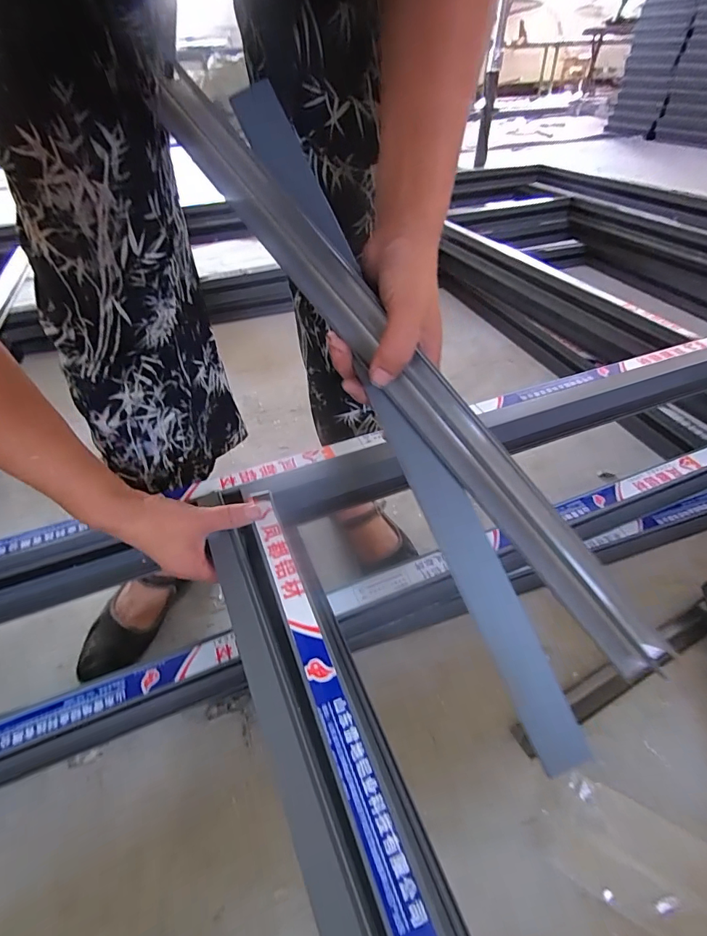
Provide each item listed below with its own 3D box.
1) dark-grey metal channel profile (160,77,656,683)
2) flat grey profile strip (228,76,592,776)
[{"bbox_3d":[0.035,-0.077,0.328,0.034,0.036,0.550,-36,85,-30],"label":"dark-grey metal channel profile"},{"bbox_3d":[0.034,-0.044,0.333,0.034,0.007,0.556,-25,86,6],"label":"flat grey profile strip"}]

